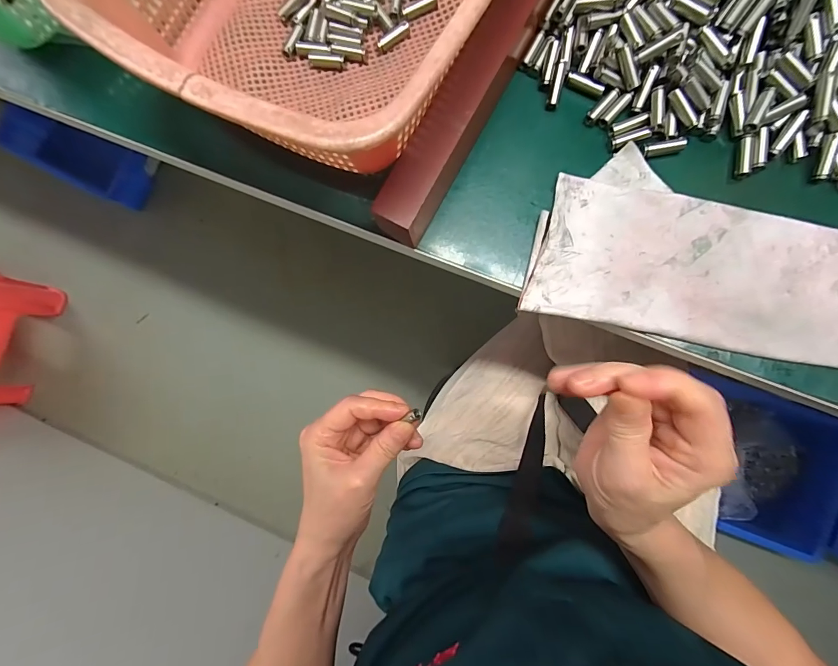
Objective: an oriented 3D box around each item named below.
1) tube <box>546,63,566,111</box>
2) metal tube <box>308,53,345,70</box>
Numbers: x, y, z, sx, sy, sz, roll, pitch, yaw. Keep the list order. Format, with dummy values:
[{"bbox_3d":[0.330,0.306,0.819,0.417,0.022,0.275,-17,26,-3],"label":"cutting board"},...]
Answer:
[{"bbox_3d":[0.087,-0.157,0.238,0.007,0.006,0.025,11,115,6],"label":"tube"},{"bbox_3d":[-0.063,-0.186,0.253,0.025,0.008,0.007,9,88,6],"label":"metal tube"}]

